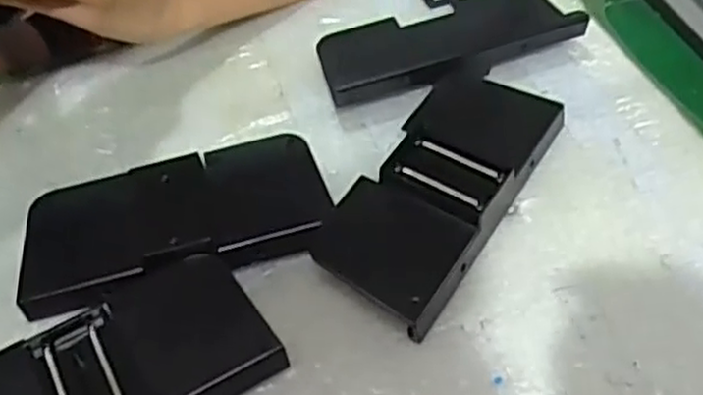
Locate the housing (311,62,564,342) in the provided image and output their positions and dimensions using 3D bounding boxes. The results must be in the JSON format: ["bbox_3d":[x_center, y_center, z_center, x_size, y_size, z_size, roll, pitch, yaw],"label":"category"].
[{"bbox_3d":[0.051,-0.010,0.403,0.073,0.028,0.166,24,53,23],"label":"housing"}]

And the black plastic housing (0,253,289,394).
[{"bbox_3d":[-0.119,0.086,0.342,0.162,0.027,0.074,-25,51,-19],"label":"black plastic housing"}]

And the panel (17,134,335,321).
[{"bbox_3d":[-0.094,0.012,0.395,0.160,0.019,0.078,-13,48,-9],"label":"panel"}]

